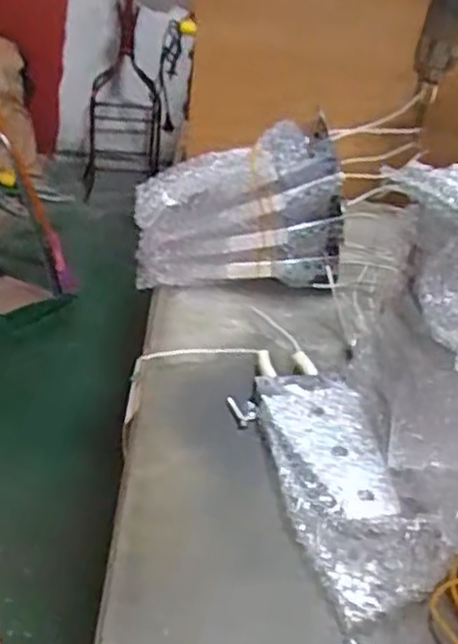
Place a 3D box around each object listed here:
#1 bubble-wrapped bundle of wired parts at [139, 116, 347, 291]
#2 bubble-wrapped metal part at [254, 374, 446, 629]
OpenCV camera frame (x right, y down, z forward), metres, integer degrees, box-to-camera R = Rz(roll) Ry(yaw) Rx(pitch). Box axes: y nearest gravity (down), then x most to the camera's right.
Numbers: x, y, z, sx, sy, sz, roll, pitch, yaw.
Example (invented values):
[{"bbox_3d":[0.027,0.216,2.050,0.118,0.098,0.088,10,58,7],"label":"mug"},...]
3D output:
[{"bbox_3d":[0.008,-0.093,0.587,0.172,0.127,0.080,8,28,2],"label":"bubble-wrapped bundle of wired parts"},{"bbox_3d":[0.056,0.077,0.381,0.061,0.025,0.171,2,28,-9],"label":"bubble-wrapped metal part"}]

